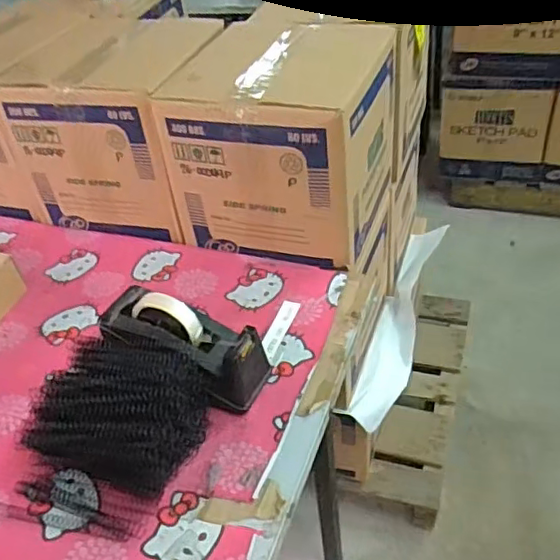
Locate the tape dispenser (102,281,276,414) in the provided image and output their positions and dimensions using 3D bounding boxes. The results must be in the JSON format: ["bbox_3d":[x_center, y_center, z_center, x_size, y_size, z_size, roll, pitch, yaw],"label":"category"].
[{"bbox_3d":[-0.118,0.073,0.719,0.214,0.081,0.084,26,49,12],"label":"tape dispenser"}]

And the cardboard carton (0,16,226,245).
[{"bbox_3d":[-0.246,-0.280,1.048,0.296,0.272,0.319,9,43,18],"label":"cardboard carton"}]

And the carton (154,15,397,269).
[{"bbox_3d":[0.013,-0.224,0.946,0.277,0.257,0.292,11,44,19],"label":"carton"}]

